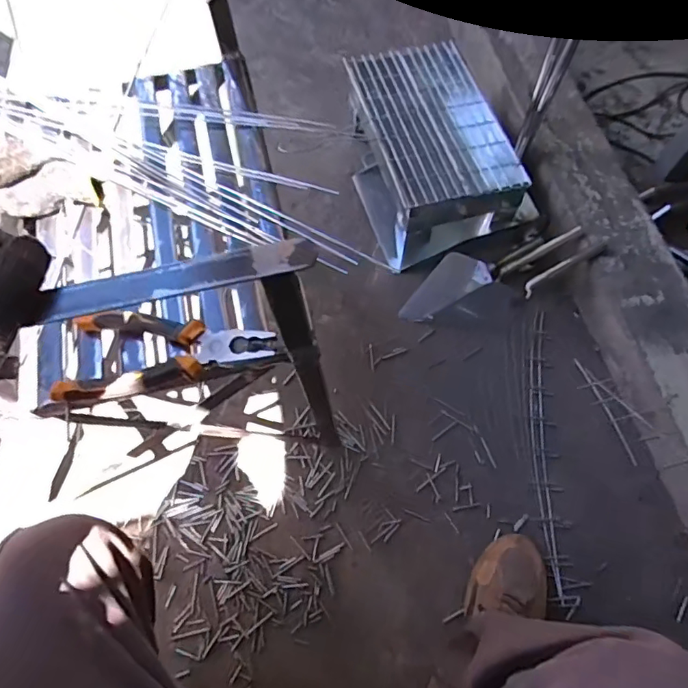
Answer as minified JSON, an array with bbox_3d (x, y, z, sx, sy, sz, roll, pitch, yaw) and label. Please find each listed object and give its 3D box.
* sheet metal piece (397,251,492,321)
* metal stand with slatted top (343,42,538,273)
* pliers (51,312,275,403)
[{"bbox_3d":[0.181,-0.104,0.958,0.177,0.021,0.080,-36,69,-2],"label":"sheet metal piece"},{"bbox_3d":[0.164,-0.381,1.035,0.266,0.170,0.400,-16,66,-8],"label":"metal stand with slatted top"},{"bbox_3d":[-0.159,0.012,0.466,0.184,0.025,0.080,3,64,-1],"label":"pliers"}]

